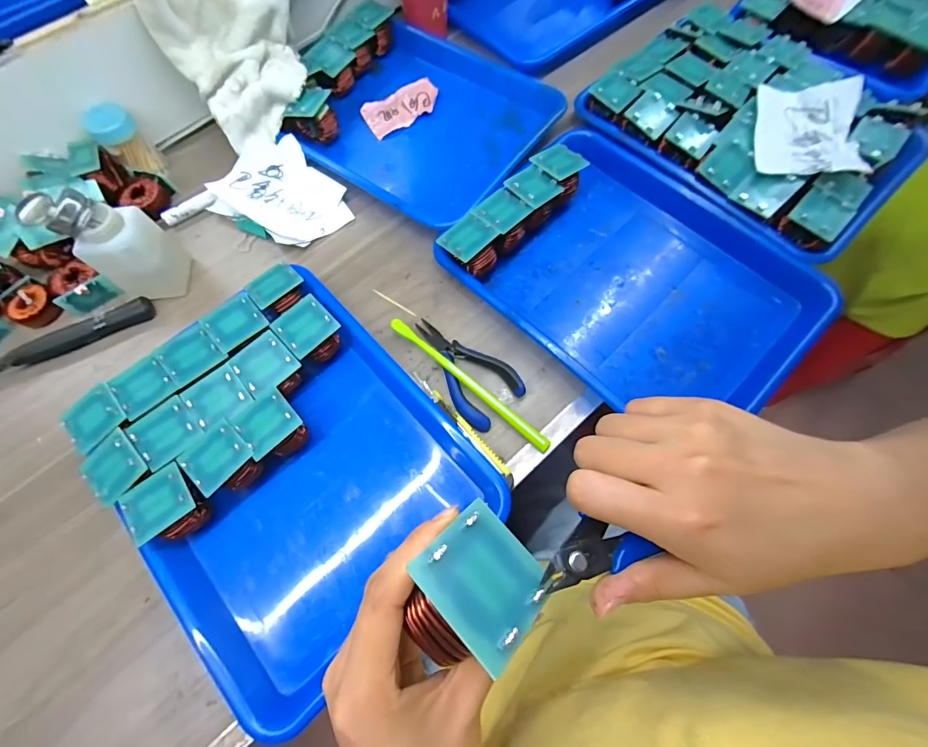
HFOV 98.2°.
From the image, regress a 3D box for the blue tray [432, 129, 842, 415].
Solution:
[{"bbox_3d":[0.166,-0.098,0.403,0.251,0.033,0.320,-42,74,-13],"label":"blue tray"}]

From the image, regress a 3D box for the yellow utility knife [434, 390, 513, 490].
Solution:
[{"bbox_3d":[0.008,0.057,0.364,0.011,0.014,0.108,-38,73,-12],"label":"yellow utility knife"}]

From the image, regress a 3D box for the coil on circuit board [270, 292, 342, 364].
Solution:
[{"bbox_3d":[-0.142,-0.036,0.379,0.045,0.046,0.043,-42,74,-13],"label":"coil on circuit board"}]

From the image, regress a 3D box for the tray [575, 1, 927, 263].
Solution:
[{"bbox_3d":[0.325,-0.287,0.454,0.258,0.053,0.320,-40,73,-12],"label":"tray"}]

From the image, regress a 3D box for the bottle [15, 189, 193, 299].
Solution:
[{"bbox_3d":[-0.339,-0.129,0.395,0.080,0.112,0.075,41,76,15],"label":"bottle"}]

